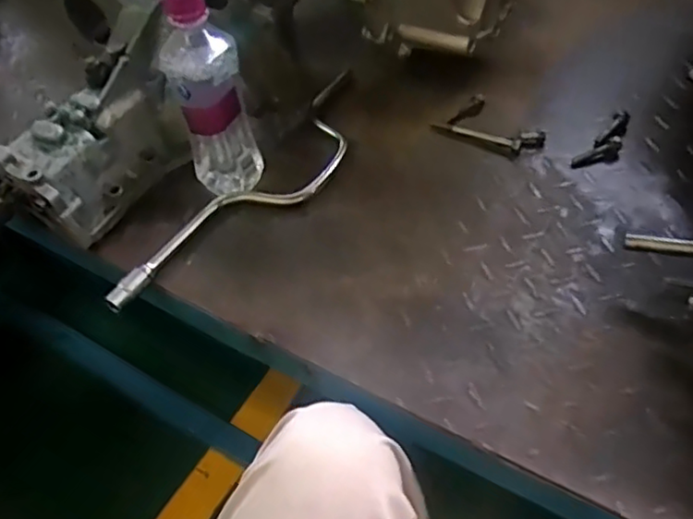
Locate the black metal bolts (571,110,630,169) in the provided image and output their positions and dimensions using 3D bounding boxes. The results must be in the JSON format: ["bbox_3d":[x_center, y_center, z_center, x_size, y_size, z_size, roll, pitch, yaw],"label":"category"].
[{"bbox_3d":[0.265,-0.119,0.630,0.029,0.012,0.093,34,60,30],"label":"black metal bolts"}]

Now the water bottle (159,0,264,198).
[{"bbox_3d":[-0.125,-0.148,0.573,0.067,0.197,0.059,-15,49,-6],"label":"water bottle"}]

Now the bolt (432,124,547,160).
[{"bbox_3d":[0.146,-0.127,0.652,0.116,0.014,0.033,10,51,15],"label":"bolt"}]

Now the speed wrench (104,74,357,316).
[{"bbox_3d":[-0.073,-0.078,0.623,0.080,0.019,0.379,22,55,24],"label":"speed wrench"}]

